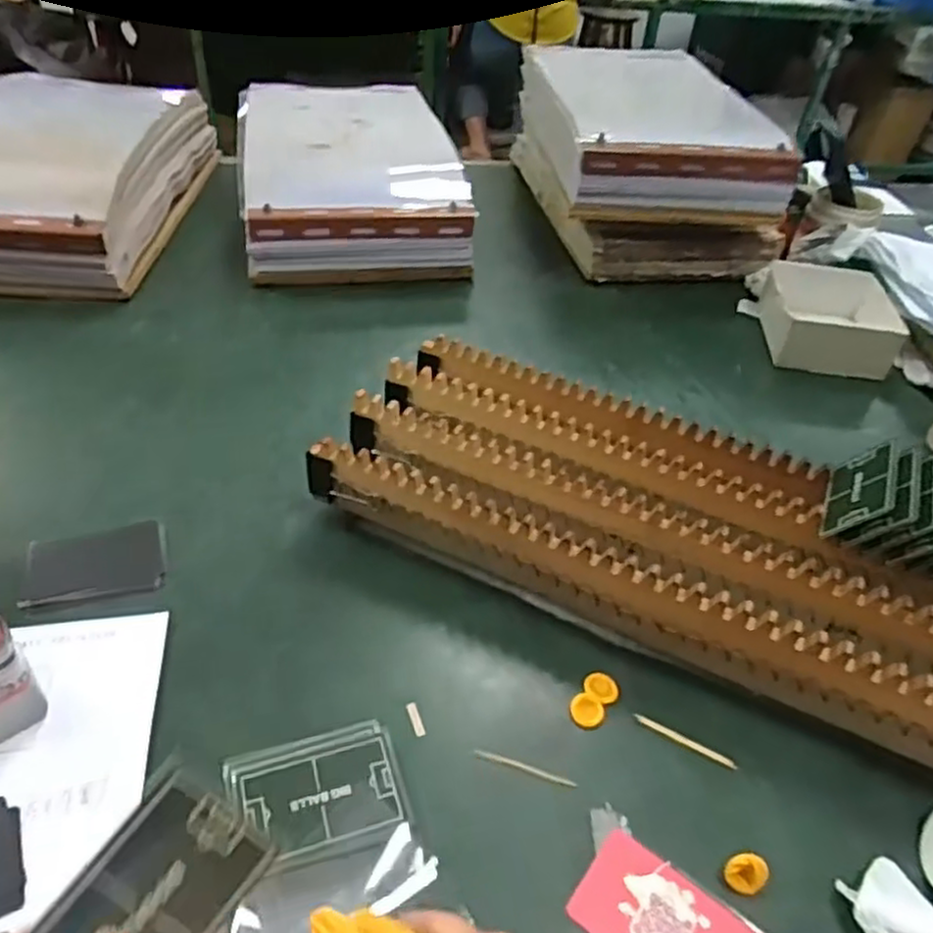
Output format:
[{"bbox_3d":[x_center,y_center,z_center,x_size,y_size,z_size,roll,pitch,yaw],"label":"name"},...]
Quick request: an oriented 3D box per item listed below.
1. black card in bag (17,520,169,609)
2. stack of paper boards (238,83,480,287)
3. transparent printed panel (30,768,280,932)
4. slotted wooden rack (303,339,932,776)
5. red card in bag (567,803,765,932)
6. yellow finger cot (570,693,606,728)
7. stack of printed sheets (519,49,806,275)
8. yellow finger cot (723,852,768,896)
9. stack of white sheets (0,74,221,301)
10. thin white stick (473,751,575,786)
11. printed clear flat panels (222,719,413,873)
[{"bbox_3d":[-0.263,0.070,0.510,0.093,0.005,0.065,-8,44,-13],"label":"black card in bag"},{"bbox_3d":[-0.155,-0.383,0.930,0.254,0.109,0.389,-6,43,-11],"label":"stack of paper boards"},{"bbox_3d":[-0.112,0.154,0.253,0.078,0.053,0.009,-48,16,-18],"label":"transparent printed panel"},{"bbox_3d":[0.180,0.058,0.494,0.574,0.073,0.186,22,45,19],"label":"slotted wooden rack"},{"bbox_3d":[0.097,0.228,0.364,0.096,0.004,0.059,31,49,26],"label":"red card in bag"},{"bbox_3d":[0.075,0.152,0.443,0.021,0.004,0.020,2,42,-2],"label":"yellow finger cot"},{"bbox_3d":[0.232,-0.416,0.955,0.270,0.164,0.414,-1,43,-5],"label":"stack of printed sheets"},{"bbox_3d":[0.147,0.213,0.373,0.018,0.011,0.018,2,42,-2],"label":"yellow finger cot"},{"bbox_3d":[-0.495,-0.365,0.875,0.268,0.120,0.432,2,42,-2],"label":"stack of white sheets"},{"bbox_3d":[0.035,0.177,0.421,0.061,0.004,0.005,16,44,13],"label":"thin white stick"},{"bbox_3d":[-0.082,0.178,0.393,0.088,0.008,0.069,-12,45,-17],"label":"printed clear flat panels"}]

